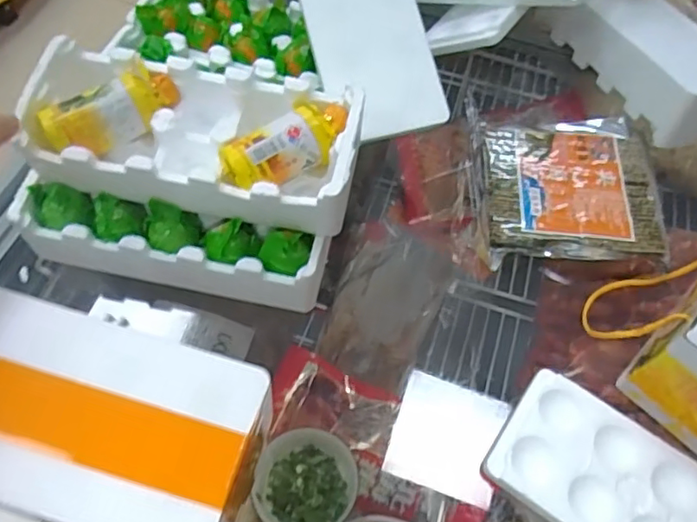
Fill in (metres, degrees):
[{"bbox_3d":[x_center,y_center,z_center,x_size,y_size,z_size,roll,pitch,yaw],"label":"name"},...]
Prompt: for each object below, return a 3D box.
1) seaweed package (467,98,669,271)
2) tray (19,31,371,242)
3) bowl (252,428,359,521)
[{"bbox_3d":[0.240,-0.093,0.668,0.211,0.033,0.203,1,60,-4],"label":"seaweed package"},{"bbox_3d":[-0.136,-0.106,0.542,0.291,0.078,0.132,12,60,2],"label":"tray"},{"bbox_3d":[-0.048,0.252,0.670,0.110,0.039,0.113,2,60,-3],"label":"bowl"}]

